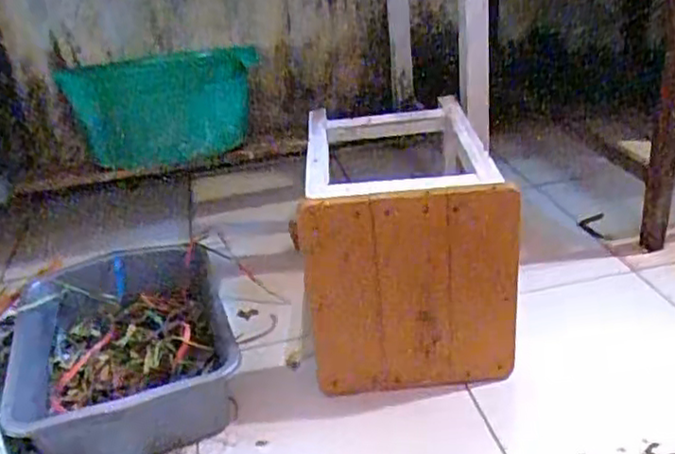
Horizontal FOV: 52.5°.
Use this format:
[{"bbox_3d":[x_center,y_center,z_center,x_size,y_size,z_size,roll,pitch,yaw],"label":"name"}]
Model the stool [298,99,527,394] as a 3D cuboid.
[{"bbox_3d":[0.111,0.013,1.136,0.299,0.317,0.393,-3,28,5],"label":"stool"}]

